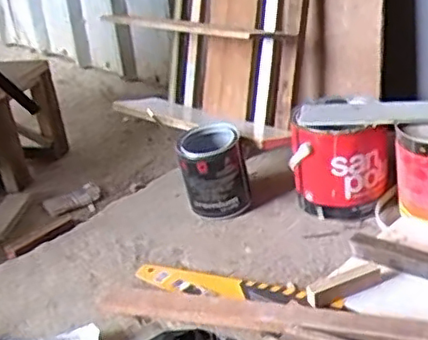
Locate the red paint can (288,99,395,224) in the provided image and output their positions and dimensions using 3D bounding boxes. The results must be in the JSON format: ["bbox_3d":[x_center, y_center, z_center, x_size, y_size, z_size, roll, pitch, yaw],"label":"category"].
[{"bbox_3d":[0.212,-0.019,1.040,0.147,0.157,0.147,19,38,41],"label":"red paint can"}]

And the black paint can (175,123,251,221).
[{"bbox_3d":[0.001,0.008,1.077,0.110,0.130,0.127,-8,28,-1],"label":"black paint can"}]

